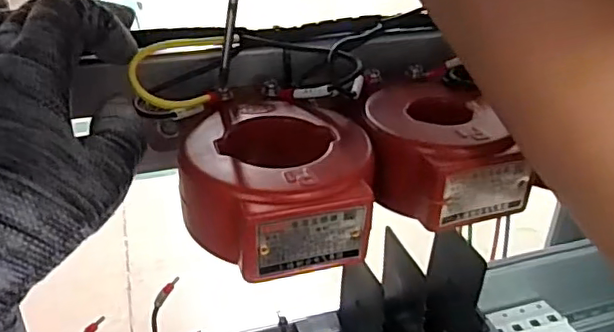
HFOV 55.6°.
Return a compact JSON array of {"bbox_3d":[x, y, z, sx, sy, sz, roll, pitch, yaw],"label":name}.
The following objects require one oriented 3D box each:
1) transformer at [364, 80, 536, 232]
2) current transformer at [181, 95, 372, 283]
[{"bbox_3d":[0.063,-0.011,0.298,0.067,0.041,0.084,-8,31,-15],"label":"transformer"},{"bbox_3d":[-0.016,0.006,0.274,0.083,0.038,0.095,-7,31,-14],"label":"current transformer"}]

